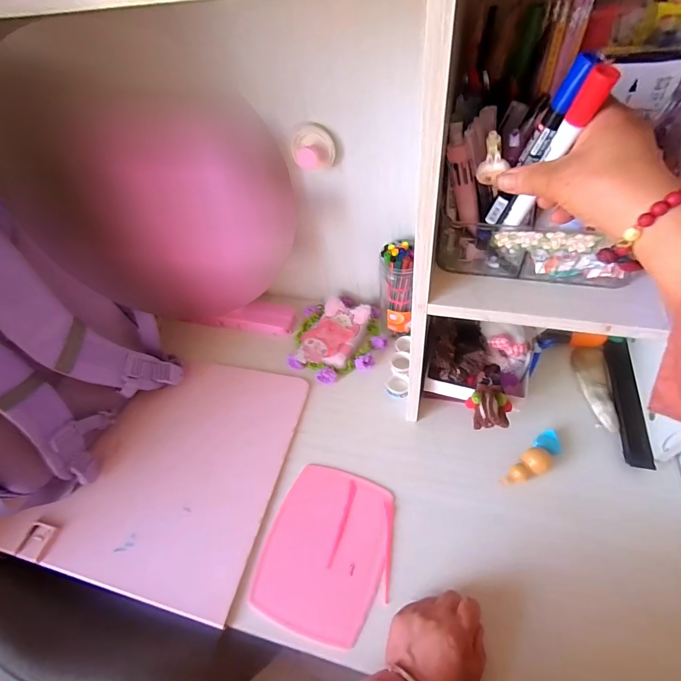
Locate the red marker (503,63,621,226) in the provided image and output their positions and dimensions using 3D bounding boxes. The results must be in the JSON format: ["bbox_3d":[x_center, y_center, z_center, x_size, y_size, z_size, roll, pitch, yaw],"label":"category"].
[{"bbox_3d":[0.153,-0.131,0.284,0.013,0.127,0.014,-17,68,-9],"label":"red marker"}]

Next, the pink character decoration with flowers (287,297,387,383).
[{"bbox_3d":[-0.004,-0.010,0.643,0.146,0.034,0.165,3,52,10],"label":"pink character decoration with flowers"}]

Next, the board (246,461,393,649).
[{"bbox_3d":[-0.014,0.243,0.465,0.142,0.005,0.175,9,53,14],"label":"board"}]

